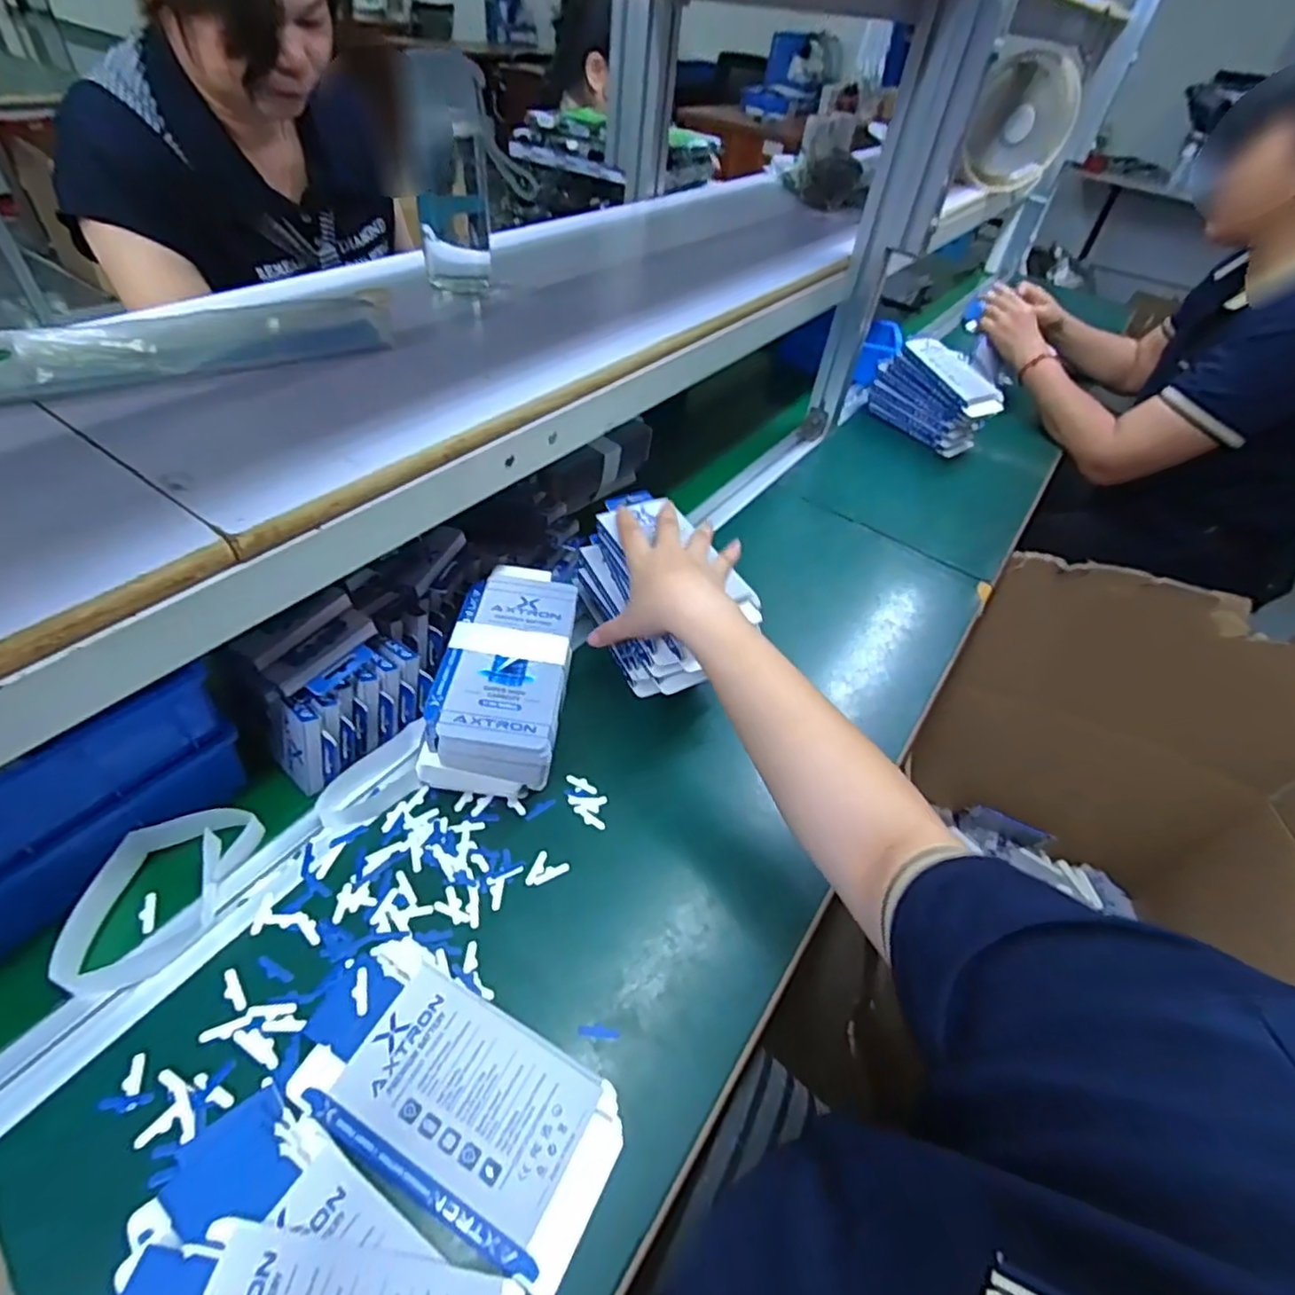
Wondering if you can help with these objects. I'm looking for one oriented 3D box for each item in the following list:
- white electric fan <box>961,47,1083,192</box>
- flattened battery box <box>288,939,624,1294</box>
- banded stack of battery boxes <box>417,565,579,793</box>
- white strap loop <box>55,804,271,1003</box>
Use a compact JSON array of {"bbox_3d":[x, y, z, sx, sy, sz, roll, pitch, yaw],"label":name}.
[{"bbox_3d":[0.699,-0.974,1.219,0.218,0.224,0.068,-13,60,6],"label":"white electric fan"},{"bbox_3d":[-0.109,0.250,0.369,0.190,0.004,0.094,26,49,17],"label":"flattened battery box"},{"bbox_3d":[-0.111,0.025,0.537,0.093,0.080,0.194,6,46,-2],"label":"banded stack of battery boxes"},{"bbox_3d":[-0.310,0.157,0.415,0.069,0.035,0.114,9,46,1],"label":"white strap loop"}]

